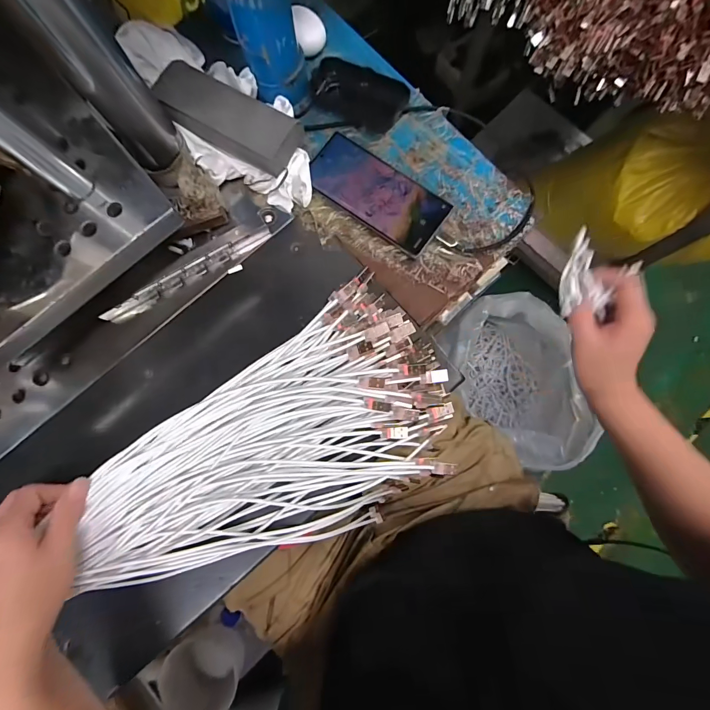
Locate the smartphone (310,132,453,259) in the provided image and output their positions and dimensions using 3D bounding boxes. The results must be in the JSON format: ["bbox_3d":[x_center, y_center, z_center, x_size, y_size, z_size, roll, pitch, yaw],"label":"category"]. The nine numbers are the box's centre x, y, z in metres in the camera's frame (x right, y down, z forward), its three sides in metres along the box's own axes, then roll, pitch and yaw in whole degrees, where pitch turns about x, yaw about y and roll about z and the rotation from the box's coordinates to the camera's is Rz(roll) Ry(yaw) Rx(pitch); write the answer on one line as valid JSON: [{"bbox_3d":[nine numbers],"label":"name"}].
[{"bbox_3d":[0.022,-0.178,0.405,0.157,0.009,0.072,37,84,6],"label":"smartphone"}]

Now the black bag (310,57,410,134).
[{"bbox_3d":[0.005,-0.293,0.416,0.106,0.030,0.049,24,83,4],"label":"black bag"}]

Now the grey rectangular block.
[{"bbox_3d":[-0.137,-0.251,0.392,0.156,0.026,0.060,31,83,5],"label":"grey rectangular block"}]

